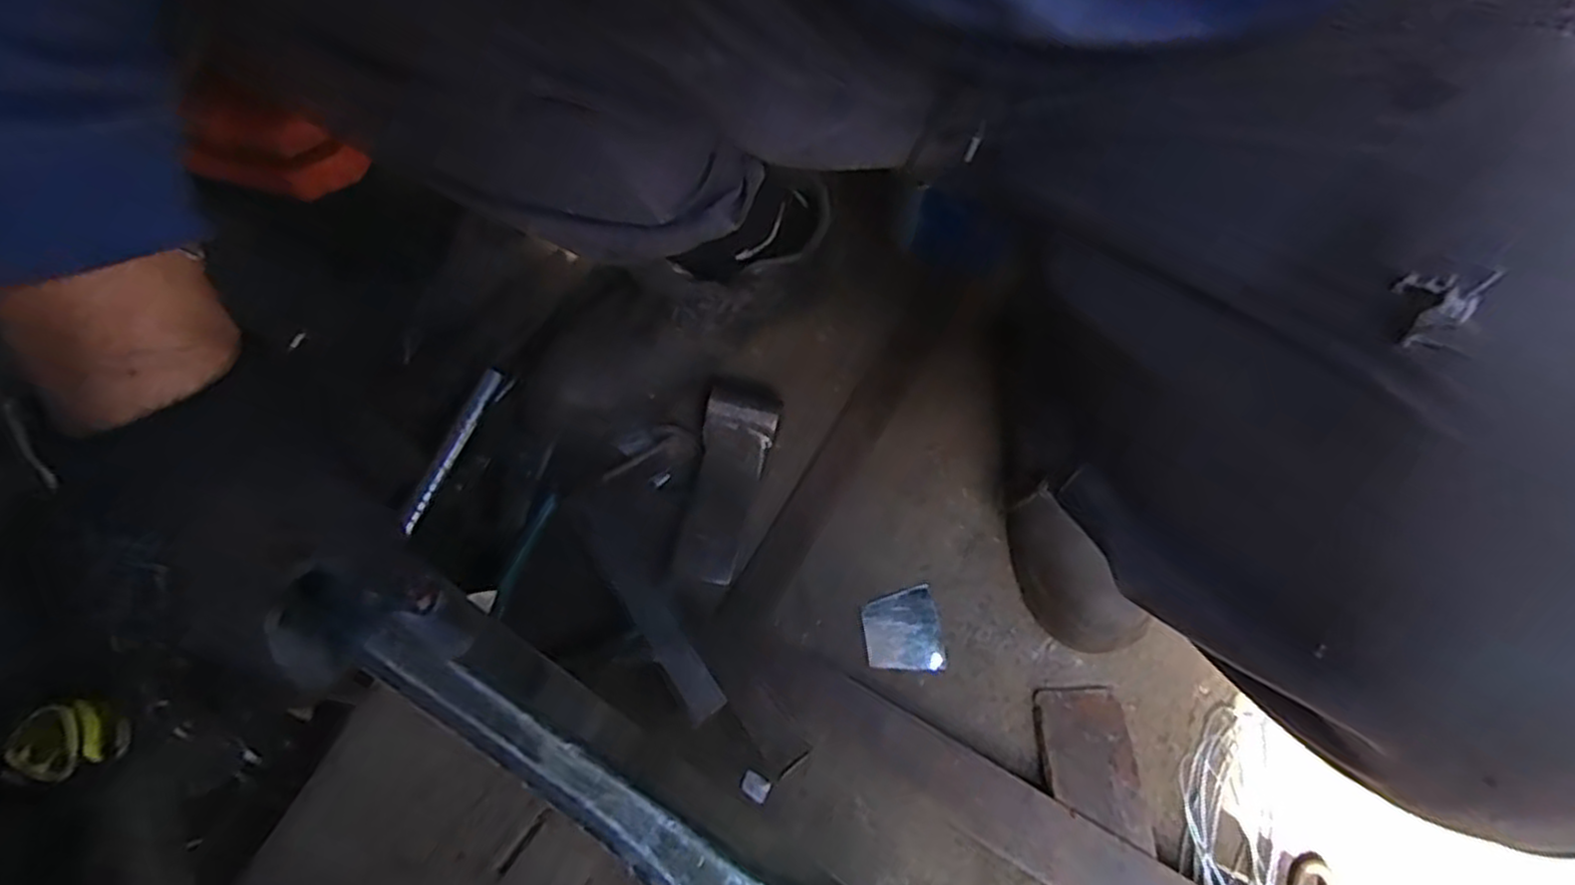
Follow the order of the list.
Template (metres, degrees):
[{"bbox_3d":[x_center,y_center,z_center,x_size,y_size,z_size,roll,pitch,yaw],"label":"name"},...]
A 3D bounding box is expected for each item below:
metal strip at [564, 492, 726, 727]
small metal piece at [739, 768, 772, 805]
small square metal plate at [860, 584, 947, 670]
[{"bbox_3d":[-0.114,0.121,0.599,0.028,0.012,0.207,-32,65,-14],"label":"metal strip"},{"bbox_3d":[-0.024,0.253,0.567,0.022,0.007,0.018,28,74,10],"label":"small metal piece"},{"bbox_3d":[0.090,0.148,0.606,0.058,0.005,0.062,-7,71,-1],"label":"small square metal plate"}]

